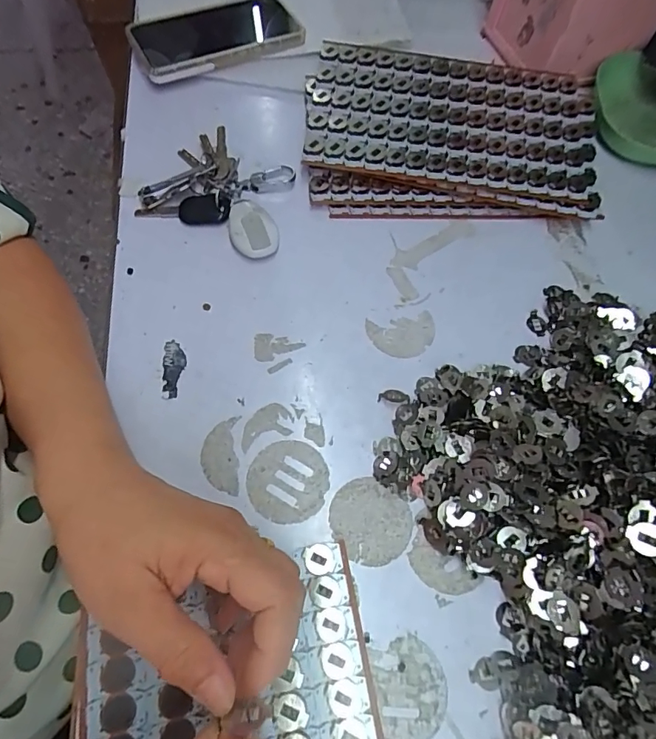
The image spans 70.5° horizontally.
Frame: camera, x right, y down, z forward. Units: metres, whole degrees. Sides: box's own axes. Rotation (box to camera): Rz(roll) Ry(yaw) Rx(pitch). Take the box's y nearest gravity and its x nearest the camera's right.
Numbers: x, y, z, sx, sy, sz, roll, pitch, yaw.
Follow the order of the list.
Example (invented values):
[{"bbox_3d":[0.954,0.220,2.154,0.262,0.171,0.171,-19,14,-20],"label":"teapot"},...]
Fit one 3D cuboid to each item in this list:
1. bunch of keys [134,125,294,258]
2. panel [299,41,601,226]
[{"bbox_3d":[-0.085,-0.161,0.409,0.124,0.015,0.115,23,66,7],"label":"bunch of keys"},{"bbox_3d":[0.115,-0.221,0.436,0.264,0.038,0.176,2,66,-2],"label":"panel"}]

